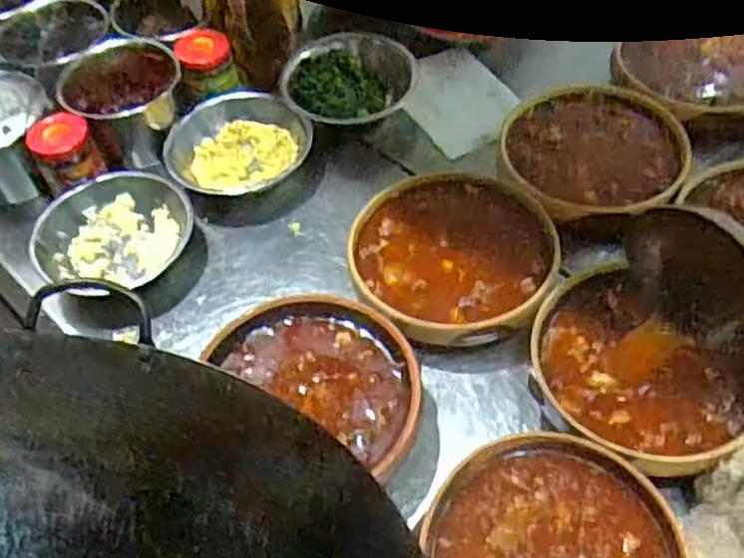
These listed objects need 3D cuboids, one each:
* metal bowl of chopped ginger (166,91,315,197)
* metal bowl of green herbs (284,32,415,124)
[{"bbox_3d":[-0.158,-0.160,0.921,0.168,0.063,0.110,-17,54,-8],"label":"metal bowl of chopped ginger"},{"bbox_3d":[-0.030,-0.243,0.964,0.161,0.058,0.128,-26,55,-14],"label":"metal bowl of green herbs"}]

